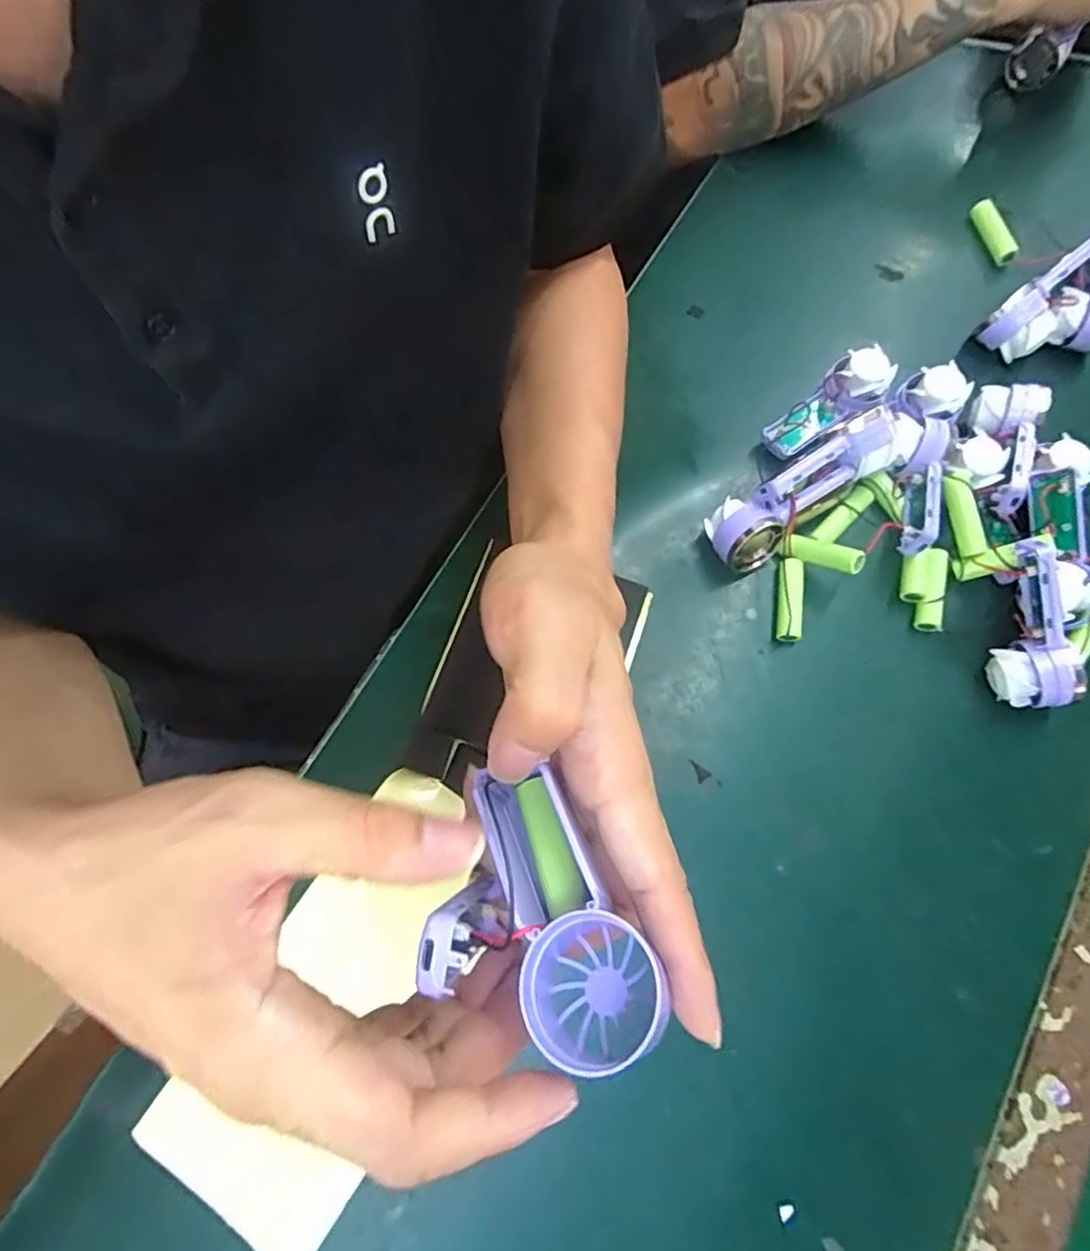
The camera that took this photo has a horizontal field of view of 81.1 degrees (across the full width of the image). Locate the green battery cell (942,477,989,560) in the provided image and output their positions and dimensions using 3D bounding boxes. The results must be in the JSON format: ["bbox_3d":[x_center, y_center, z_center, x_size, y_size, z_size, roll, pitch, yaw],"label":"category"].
[{"bbox_3d":[0.250,-0.065,0.381,0.012,0.016,0.048,-16,88,-4],"label":"green battery cell"}]

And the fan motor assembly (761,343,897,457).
[{"bbox_3d":[0.185,-0.144,0.419,0.091,0.028,0.035,-39,77,-10],"label":"fan motor assembly"}]

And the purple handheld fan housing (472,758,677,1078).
[{"bbox_3d":[0.002,0.087,0.200,0.039,0.029,0.093,-23,65,-6],"label":"purple handheld fan housing"}]

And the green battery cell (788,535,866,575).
[{"bbox_3d":[0.169,-0.043,0.380,0.044,0.013,0.014,27,74,40],"label":"green battery cell"}]

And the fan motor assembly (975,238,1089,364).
[{"bbox_3d":[0.357,-0.218,0.430,0.096,0.043,0.062,-39,77,-10],"label":"fan motor assembly"}]

